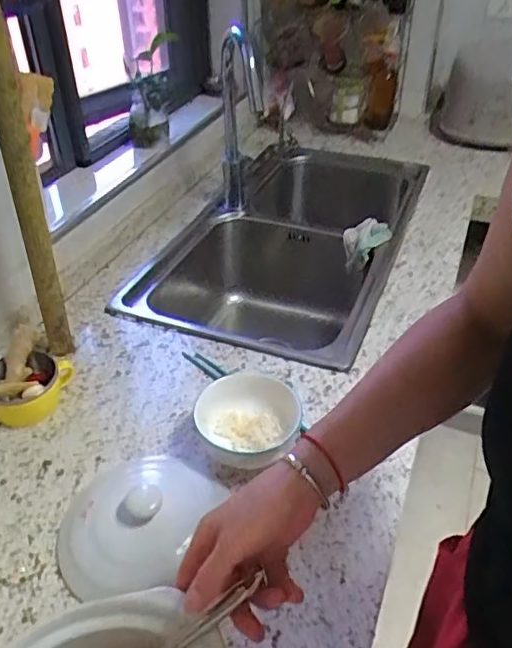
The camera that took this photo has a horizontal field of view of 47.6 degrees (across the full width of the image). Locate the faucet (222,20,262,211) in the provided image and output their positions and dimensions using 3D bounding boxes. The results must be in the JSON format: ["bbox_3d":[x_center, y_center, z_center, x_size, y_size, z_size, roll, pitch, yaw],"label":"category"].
[{"bbox_3d":[-0.028,-0.395,1.116,0.070,0.340,0.158,1,40,1],"label":"faucet"}]

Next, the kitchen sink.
[{"bbox_3d":[0.086,-0.129,1.217,0.409,0.221,0.800,14,42,17],"label":"kitchen sink"}]

